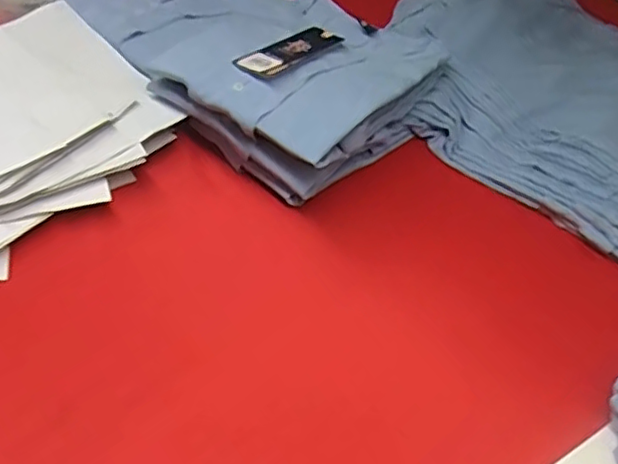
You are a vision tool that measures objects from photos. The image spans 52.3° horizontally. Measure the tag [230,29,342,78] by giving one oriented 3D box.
[{"bbox_3d":[-0.023,-0.186,0.644,0.050,0.010,0.115,27,46,32],"label":"tag"}]

